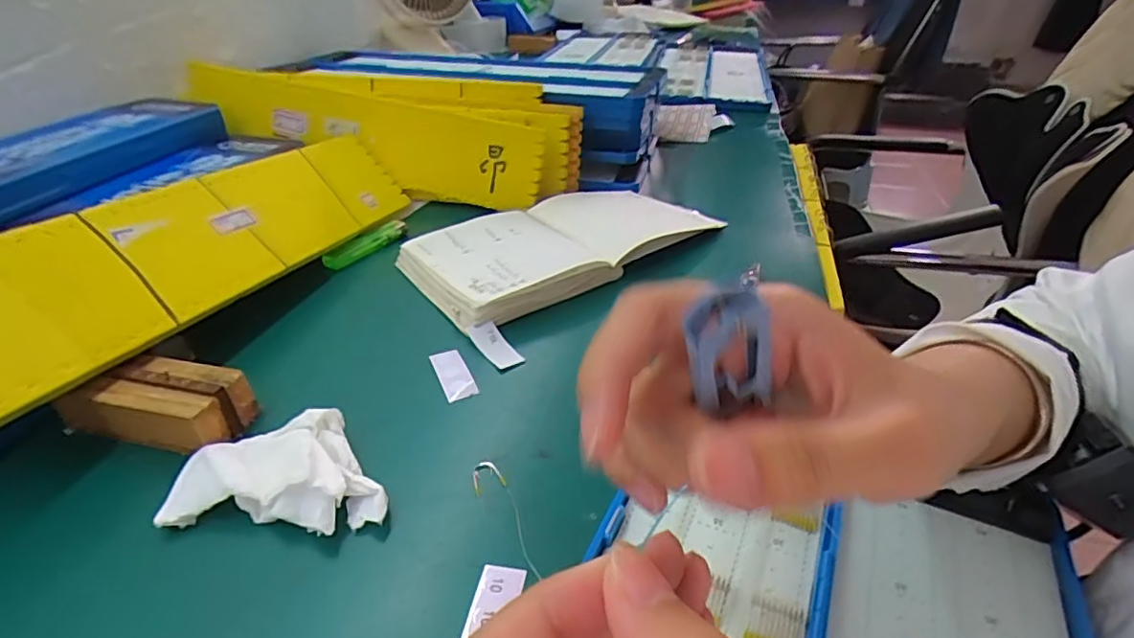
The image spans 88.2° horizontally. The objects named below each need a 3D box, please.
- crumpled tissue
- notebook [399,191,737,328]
[{"bbox_3d":[-0.131,0.071,0.279,0.098,0.021,0.063,3,35,3],"label":"crumpled tissue"},{"bbox_3d":[0.000,-0.066,0.468,0.241,0.028,0.121,-22,41,-30],"label":"notebook"}]

